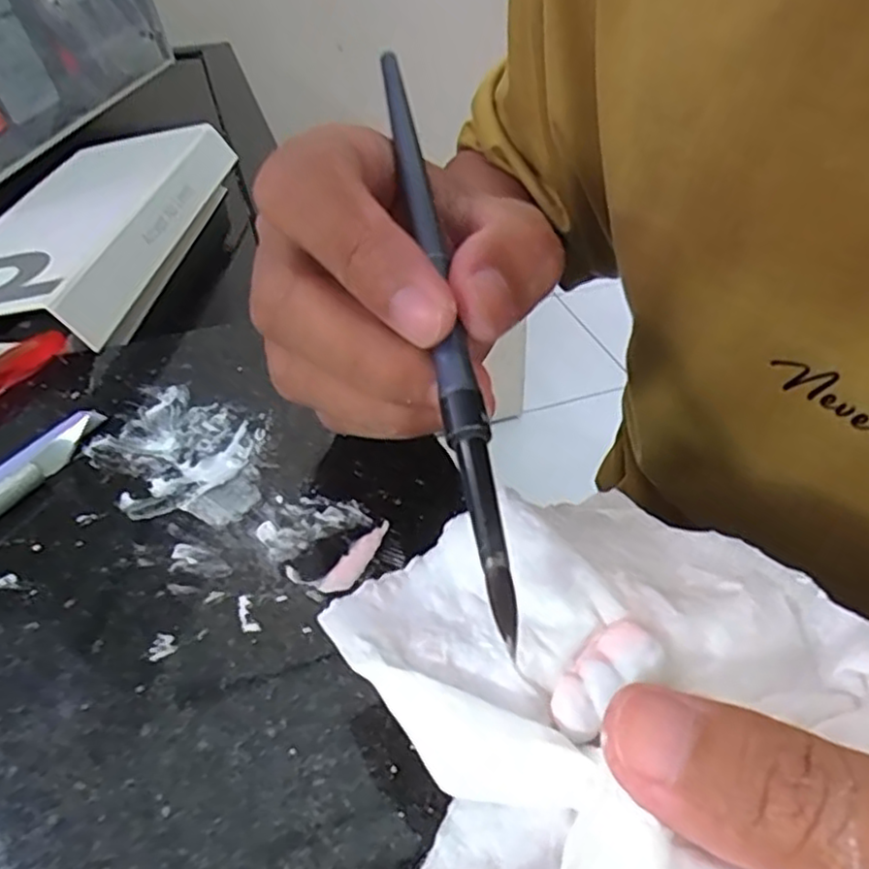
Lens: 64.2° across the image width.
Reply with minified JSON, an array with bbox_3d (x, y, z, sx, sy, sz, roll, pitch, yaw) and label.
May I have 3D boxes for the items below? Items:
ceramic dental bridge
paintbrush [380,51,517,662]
[{"bbox_3d":[0.029,0.042,0.120,0.022,0.006,0.012,-43,53,-15],"label":"ceramic dental bridge"},{"bbox_3d":[0.000,-0.035,0.151,0.007,0.006,0.162,-7,58,-6],"label":"paintbrush"}]

